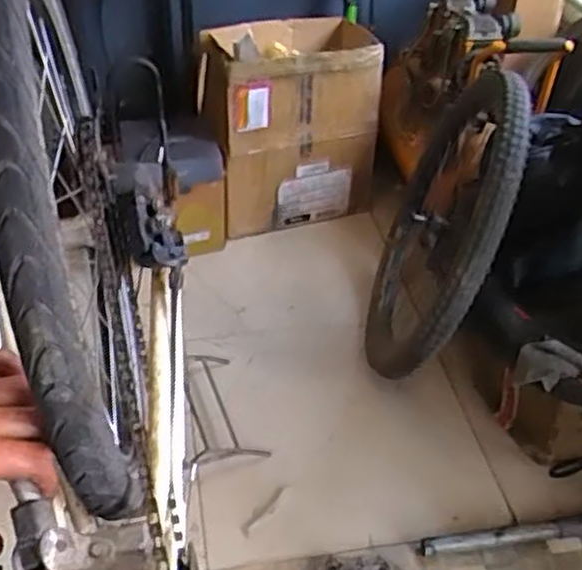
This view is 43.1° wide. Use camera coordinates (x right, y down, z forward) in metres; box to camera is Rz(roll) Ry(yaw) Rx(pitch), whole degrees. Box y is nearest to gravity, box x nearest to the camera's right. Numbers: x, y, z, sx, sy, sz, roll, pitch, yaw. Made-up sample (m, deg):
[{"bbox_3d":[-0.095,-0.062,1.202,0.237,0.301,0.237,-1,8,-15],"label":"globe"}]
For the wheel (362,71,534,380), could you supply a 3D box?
[{"bbox_3d":[0.323,-0.151,1.583,0.089,0.679,0.715,22,55,-6],"label":"wheel"}]

